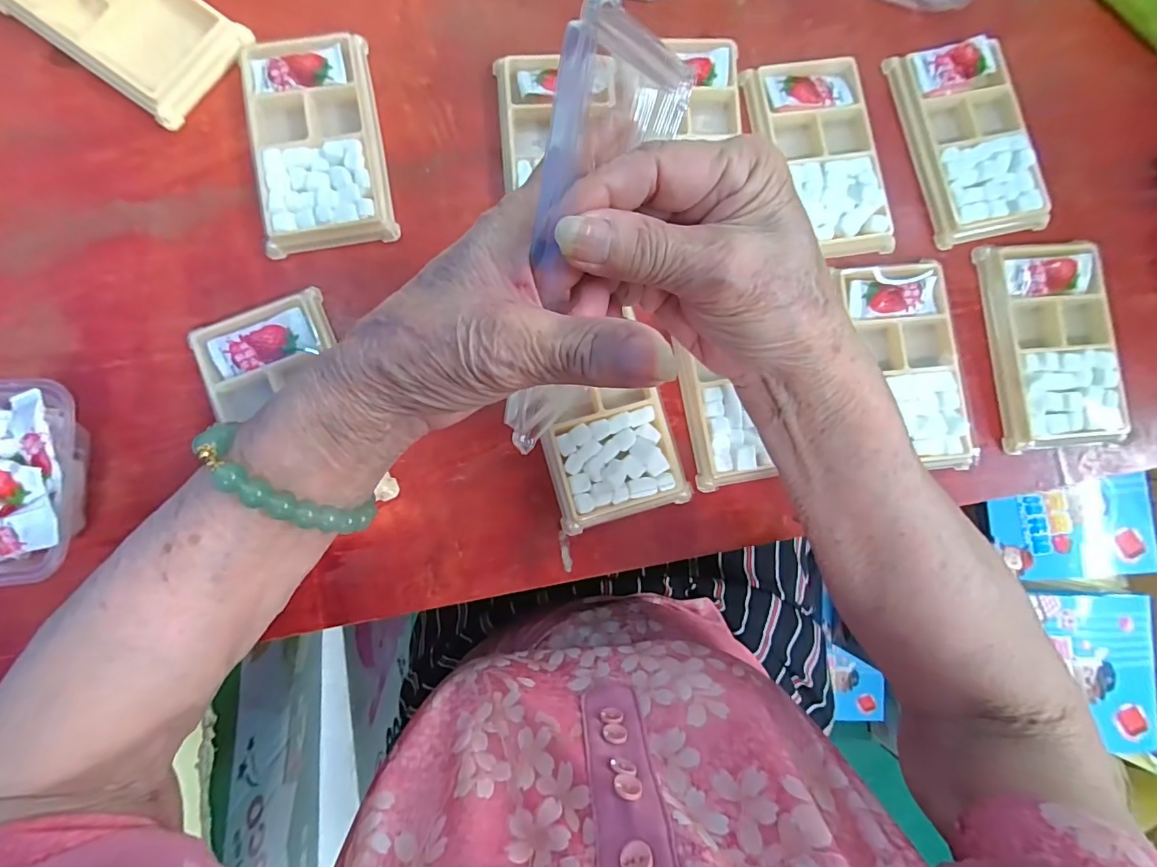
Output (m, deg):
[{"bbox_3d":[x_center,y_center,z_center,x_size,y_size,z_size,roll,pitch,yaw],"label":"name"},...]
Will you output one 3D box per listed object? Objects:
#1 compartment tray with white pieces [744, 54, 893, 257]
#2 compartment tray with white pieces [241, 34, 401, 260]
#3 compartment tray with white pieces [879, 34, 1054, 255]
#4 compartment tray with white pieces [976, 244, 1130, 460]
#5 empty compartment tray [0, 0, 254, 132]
[{"bbox_3d":[0.159,-0.183,0.332,0.077,0.011,0.130,-8,85,-3],"label":"compartment tray with white pieces"},{"bbox_3d":[-0.165,-0.185,0.318,0.077,0.015,0.136,-8,85,-3],"label":"compartment tray with white pieces"},{"bbox_3d":[0.266,-0.199,0.337,0.076,0.014,0.133,-15,85,-4],"label":"compartment tray with white pieces"},{"bbox_3d":[0.311,-0.060,0.327,0.076,0.013,0.136,-5,85,-3],"label":"compartment tray with white pieces"},{"bbox_3d":[-0.287,-0.261,0.314,0.141,0.014,0.077,36,84,1],"label":"empty compartment tray"}]

